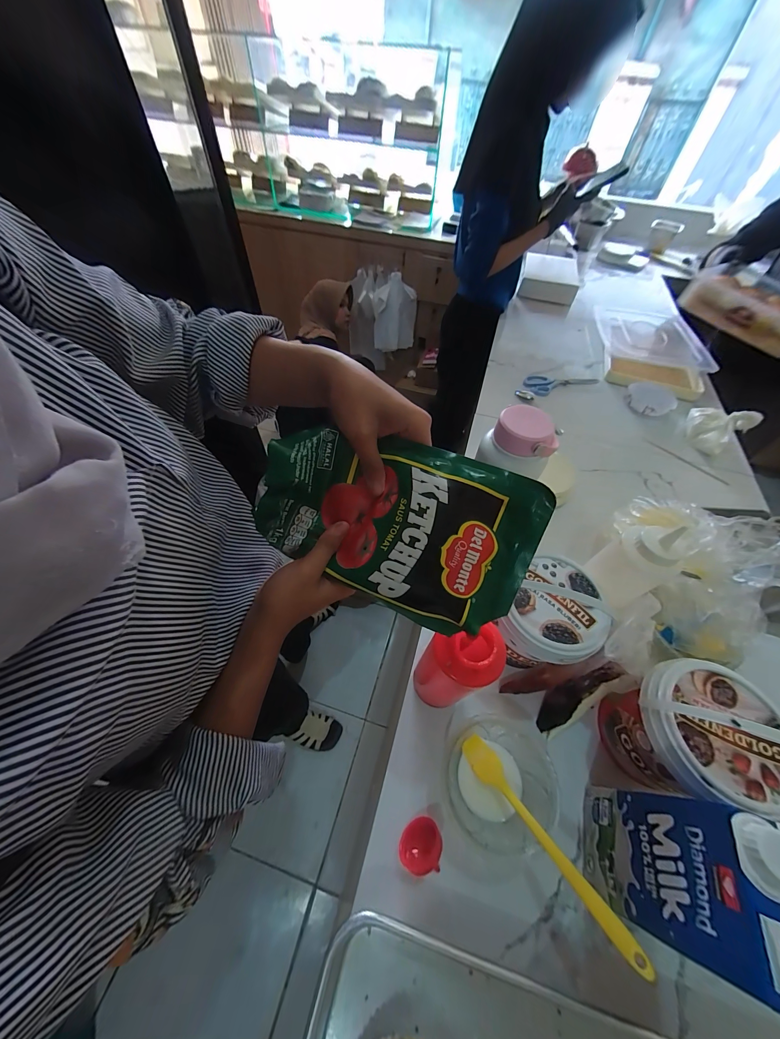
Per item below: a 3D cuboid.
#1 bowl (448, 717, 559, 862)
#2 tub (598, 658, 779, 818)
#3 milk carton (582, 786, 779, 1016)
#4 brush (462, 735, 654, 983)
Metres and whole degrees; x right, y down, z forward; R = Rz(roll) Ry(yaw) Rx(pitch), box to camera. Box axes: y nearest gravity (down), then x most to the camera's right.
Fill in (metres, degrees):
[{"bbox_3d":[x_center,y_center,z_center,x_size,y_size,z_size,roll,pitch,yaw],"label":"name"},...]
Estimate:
[{"bbox_3d":[0.121,0.289,0.366,0.109,0.042,0.112,1,55,-2],"label":"bowl"},{"bbox_3d":[0.314,0.216,0.344,0.112,0.165,0.109,1,55,-2],"label":"tub"},{"bbox_3d":[0.246,0.295,0.273,0.065,0.193,0.105,19,57,11],"label":"milk carton"},{"bbox_3d":[0.147,0.307,0.324,0.030,0.013,0.193,-29,36,-19],"label":"brush"}]

